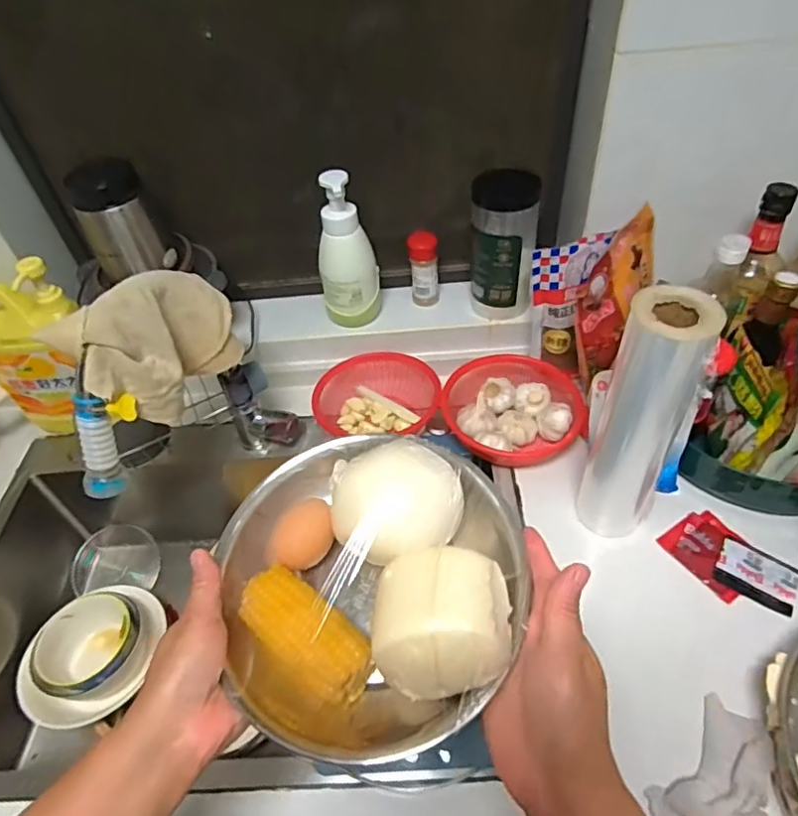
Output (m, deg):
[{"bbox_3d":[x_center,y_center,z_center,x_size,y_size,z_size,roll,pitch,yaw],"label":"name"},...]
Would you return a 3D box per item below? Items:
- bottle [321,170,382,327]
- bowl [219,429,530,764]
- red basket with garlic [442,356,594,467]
[{"bbox_3d":[-0.069,-0.201,0.756,0.057,0.214,0.061,26,55,26],"label":"bottle"},{"bbox_3d":[-0.024,0.118,0.391,0.209,0.094,0.197,-3,47,3],"label":"bowl"},{"bbox_3d":[0.150,0.001,0.751,0.176,0.047,0.156,3,48,8],"label":"red basket with garlic"}]

